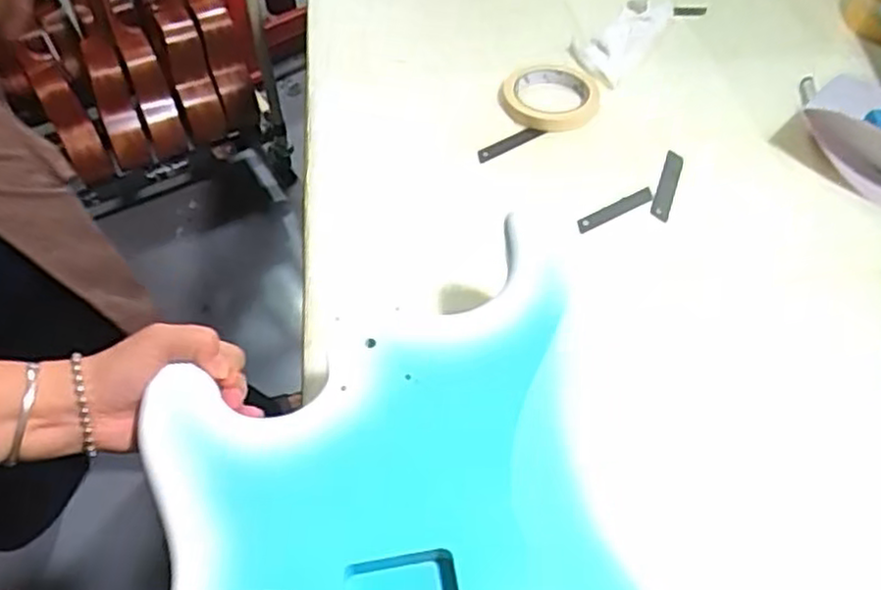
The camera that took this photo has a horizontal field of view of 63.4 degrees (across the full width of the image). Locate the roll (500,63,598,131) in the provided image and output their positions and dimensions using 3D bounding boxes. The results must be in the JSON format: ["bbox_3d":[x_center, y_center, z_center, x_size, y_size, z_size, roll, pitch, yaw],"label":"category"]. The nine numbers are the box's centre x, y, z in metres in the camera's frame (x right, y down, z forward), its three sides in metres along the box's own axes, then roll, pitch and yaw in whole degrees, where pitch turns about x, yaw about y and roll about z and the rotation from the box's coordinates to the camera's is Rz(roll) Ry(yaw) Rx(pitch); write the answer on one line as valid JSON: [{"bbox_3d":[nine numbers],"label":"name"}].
[{"bbox_3d":[0.115,-0.210,0.752,0.098,0.019,0.119,-18,52,-13],"label":"roll"}]

